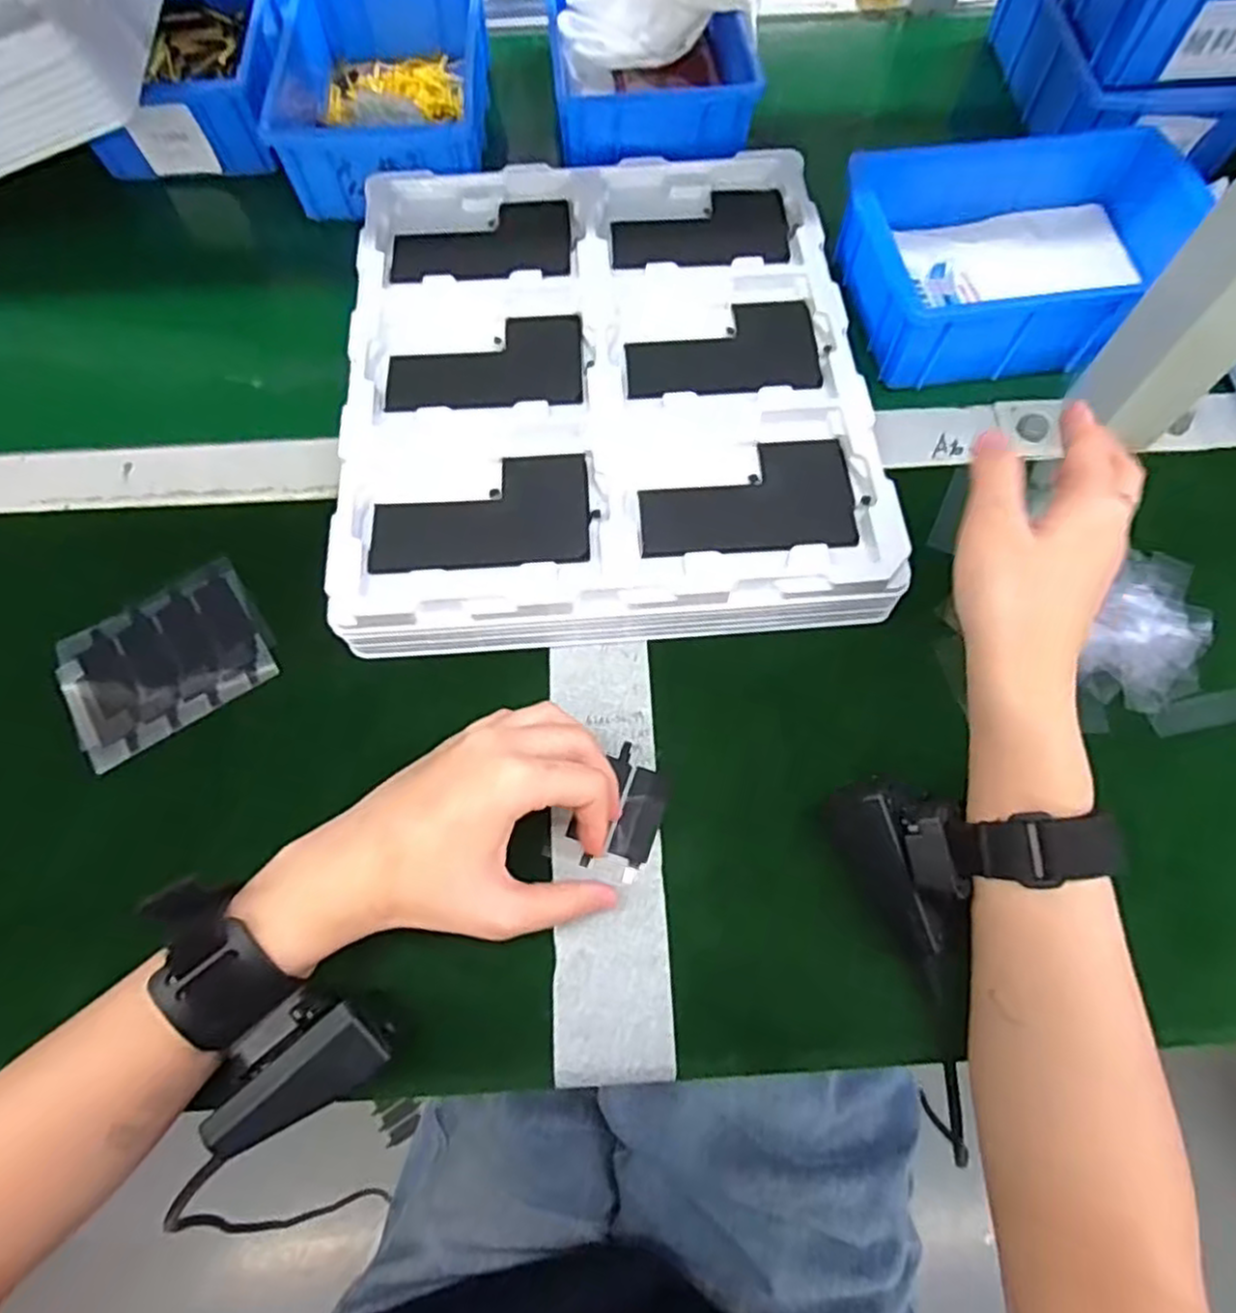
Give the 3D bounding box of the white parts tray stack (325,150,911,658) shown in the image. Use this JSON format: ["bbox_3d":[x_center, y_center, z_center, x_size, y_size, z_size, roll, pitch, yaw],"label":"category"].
[{"bbox_3d":[-0.008,-0.160,0.410,0.269,0.044,0.314,-4,67,1],"label":"white parts tray stack"}]

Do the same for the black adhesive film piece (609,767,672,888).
[{"bbox_3d":[0.010,0.078,0.338,0.019,0.004,0.051,15,67,8],"label":"black adhesive film piece"}]

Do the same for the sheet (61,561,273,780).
[{"bbox_3d":[-0.229,0.001,0.367,0.098,0.004,0.076,-32,72,-12],"label":"sheet"}]

